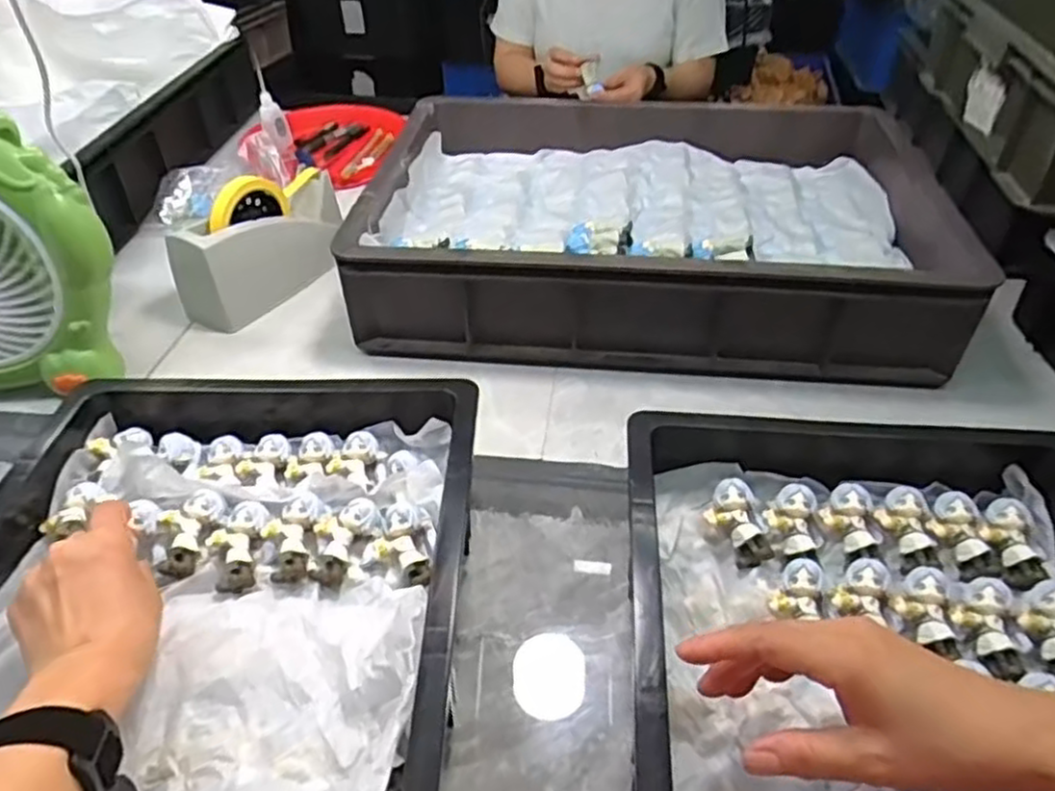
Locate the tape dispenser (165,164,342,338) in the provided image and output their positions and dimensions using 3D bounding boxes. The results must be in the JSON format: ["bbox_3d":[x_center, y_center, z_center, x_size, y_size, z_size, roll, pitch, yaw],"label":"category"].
[{"bbox_3d":[-0.262,-0.158,0.729,0.077,0.105,0.188,26,48,27],"label":"tape dispenser"}]

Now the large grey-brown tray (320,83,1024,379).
[{"bbox_3d":[0.118,-0.176,0.743,0.535,0.131,0.356,7,42,9],"label":"large grey-brown tray"}]

